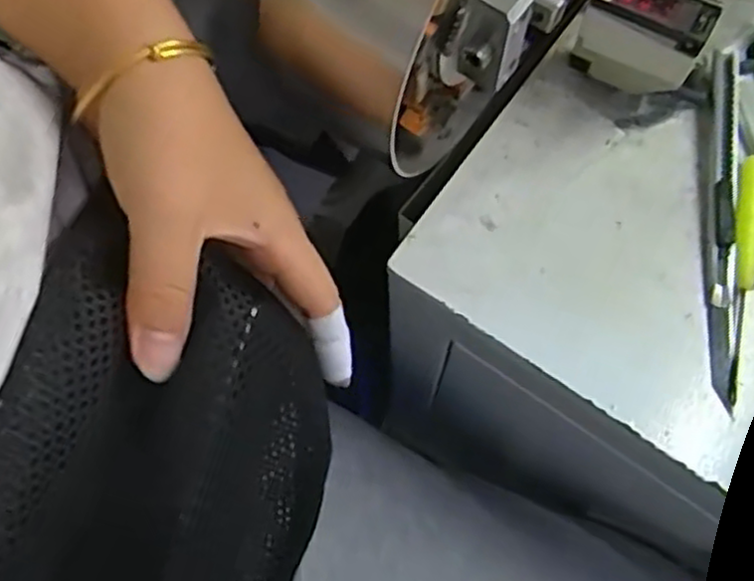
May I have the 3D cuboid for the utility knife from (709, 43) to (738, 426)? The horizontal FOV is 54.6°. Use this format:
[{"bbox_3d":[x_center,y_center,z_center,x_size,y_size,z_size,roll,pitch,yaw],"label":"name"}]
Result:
[{"bbox_3d":[0.156,-0.032,0.328,0.012,0.008,0.167,8,72,4],"label":"utility knife"}]

